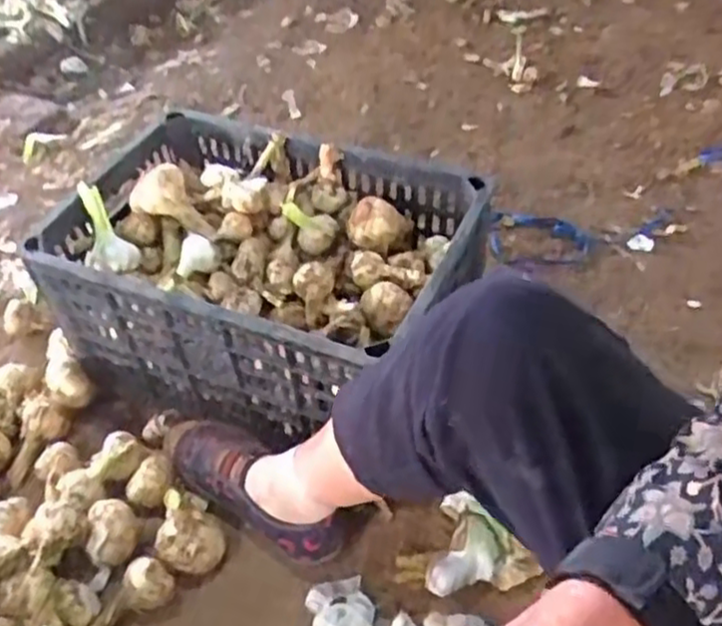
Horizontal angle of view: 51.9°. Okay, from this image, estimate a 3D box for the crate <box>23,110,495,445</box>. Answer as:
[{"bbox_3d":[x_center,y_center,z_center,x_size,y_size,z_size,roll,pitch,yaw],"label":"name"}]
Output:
[{"bbox_3d":[-0.103,-0.041,0.858,0.428,0.197,0.283,15,50,20],"label":"crate"}]

